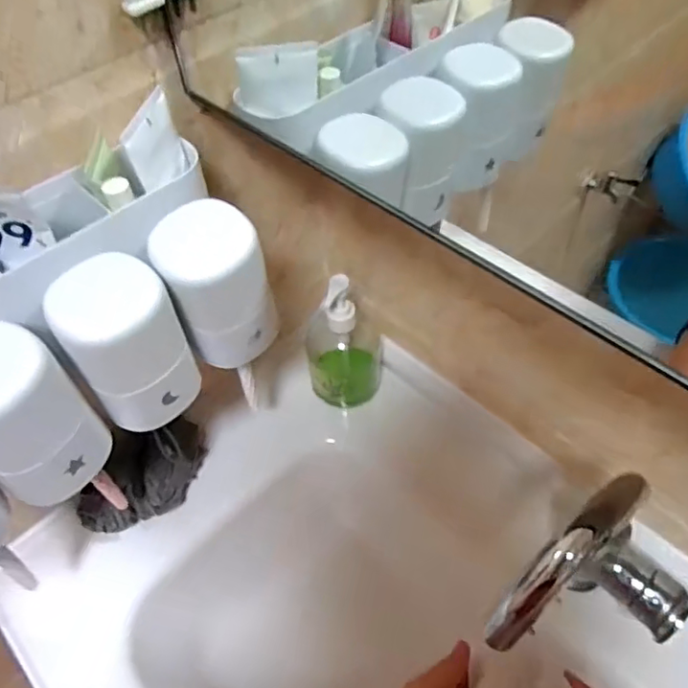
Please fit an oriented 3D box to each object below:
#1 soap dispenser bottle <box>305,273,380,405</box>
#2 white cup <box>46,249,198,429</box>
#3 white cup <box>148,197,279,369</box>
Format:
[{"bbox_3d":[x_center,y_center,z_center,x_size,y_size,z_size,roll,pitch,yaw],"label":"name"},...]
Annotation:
[{"bbox_3d":[-0.003,-0.014,0.651,0.085,0.175,0.096,-9,52,-3],"label":"soap dispenser bottle"},{"bbox_3d":[-0.145,0.003,0.391,0.071,0.117,0.056,-29,56,-18],"label":"white cup"},{"bbox_3d":[-0.088,-0.039,0.411,0.066,0.116,0.053,-21,53,-12],"label":"white cup"}]

